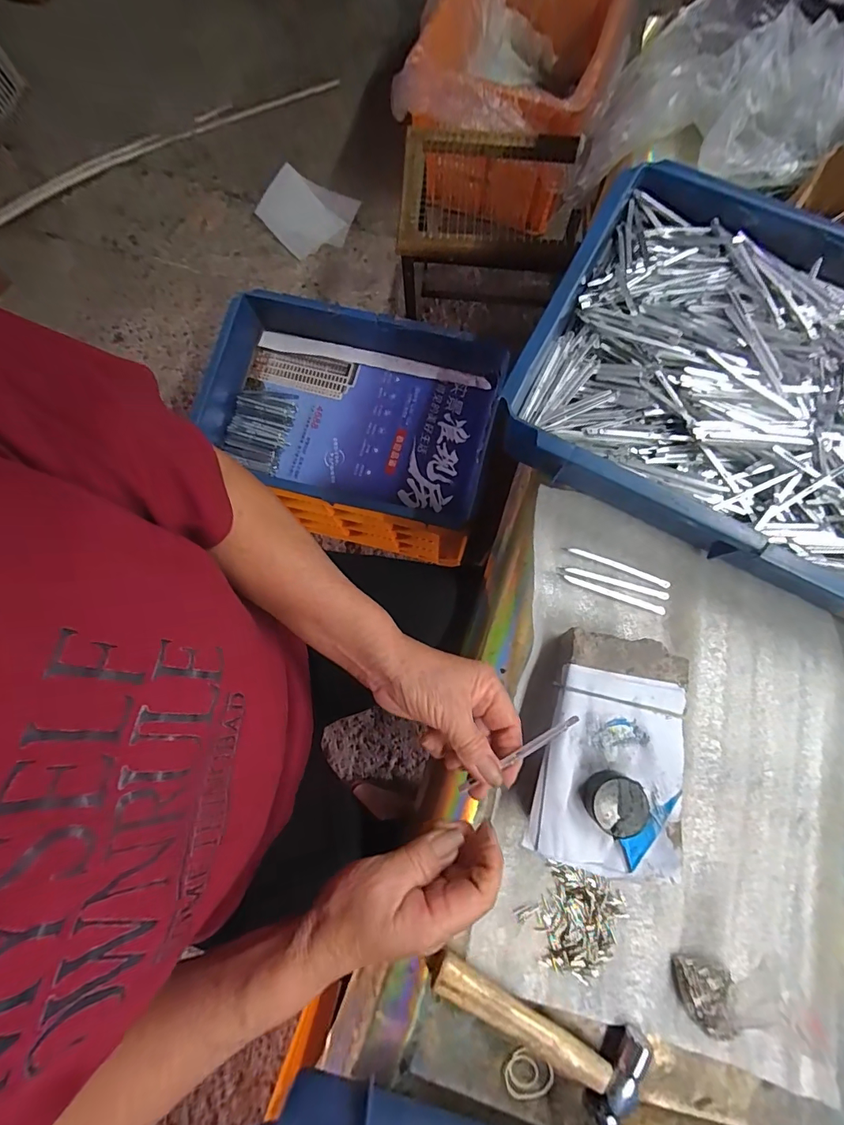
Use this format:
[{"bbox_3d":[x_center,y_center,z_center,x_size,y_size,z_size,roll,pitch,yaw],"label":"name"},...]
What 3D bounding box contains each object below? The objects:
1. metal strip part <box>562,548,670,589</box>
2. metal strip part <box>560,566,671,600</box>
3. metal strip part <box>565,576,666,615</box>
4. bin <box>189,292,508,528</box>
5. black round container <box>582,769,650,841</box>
[{"bbox_3d":[0.169,0.002,0.396,0.091,0.005,0.008,22,80,5],"label":"metal strip part"},{"bbox_3d":[0.168,0.018,0.397,0.091,0.004,0.008,15,79,4],"label":"metal strip part"},{"bbox_3d":[0.165,0.028,0.391,0.086,0.004,0.007,19,79,5],"label":"metal strip part"},{"bbox_3d":[-0.113,-0.227,0.697,0.433,0.096,0.279,11,79,3],"label":"bin"},{"bbox_3d":[0.135,0.167,0.315,0.037,0.016,0.037,0,79,1],"label":"black round container"}]

